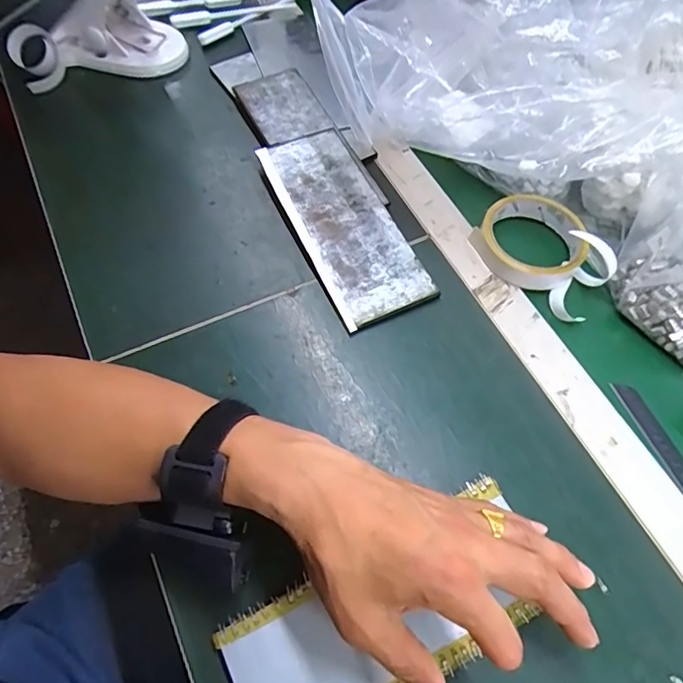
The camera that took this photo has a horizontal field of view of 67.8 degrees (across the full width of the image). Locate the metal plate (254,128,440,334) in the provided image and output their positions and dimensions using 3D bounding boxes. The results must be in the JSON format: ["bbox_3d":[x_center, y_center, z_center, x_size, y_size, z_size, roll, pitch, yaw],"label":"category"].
[{"bbox_3d":[0.001,-0.106,0.451,0.084,0.006,0.205,-23,71,-14],"label":"metal plate"}]

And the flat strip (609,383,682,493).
[{"bbox_3d":[0.240,0.075,0.383,0.019,0.004,0.100,-18,63,-10],"label":"flat strip"}]

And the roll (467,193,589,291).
[{"bbox_3d":[0.169,-0.092,0.449,0.089,0.022,0.096,1,62,-1],"label":"roll"}]

